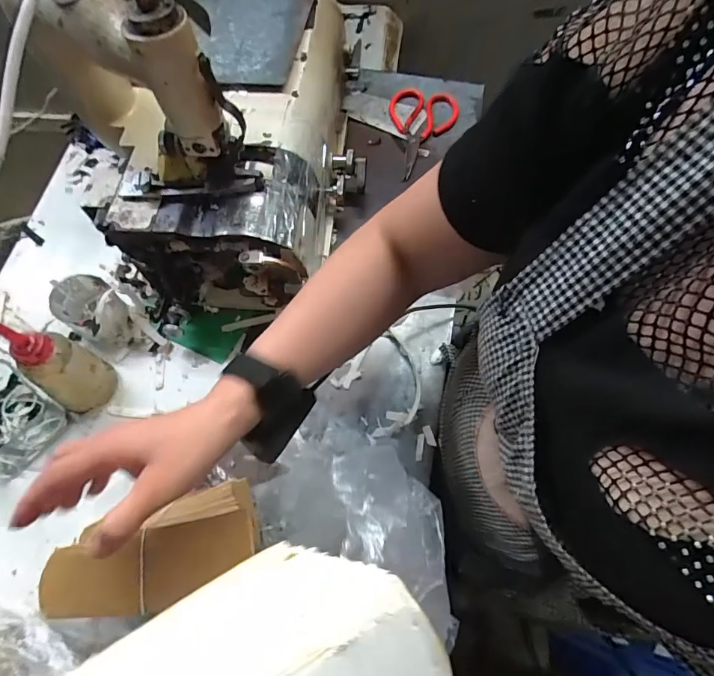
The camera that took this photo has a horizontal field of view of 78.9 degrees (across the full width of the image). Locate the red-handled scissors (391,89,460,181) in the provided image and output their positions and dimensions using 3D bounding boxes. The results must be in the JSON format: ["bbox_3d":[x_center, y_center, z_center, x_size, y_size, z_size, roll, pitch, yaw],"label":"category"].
[{"bbox_3d":[0.102,-0.320,0.679,0.110,0.022,0.171,5,66,5],"label":"red-handled scissors"}]

